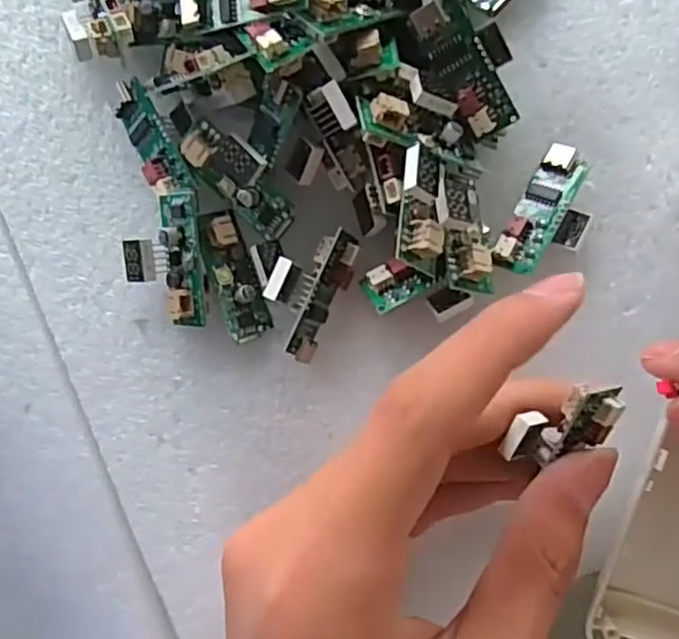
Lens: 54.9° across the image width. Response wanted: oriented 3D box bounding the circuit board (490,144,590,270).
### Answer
[{"bbox_3d":[0.062,-0.029,0.192,0.021,0.009,0.039,31,88,1],"label":"circuit board"}]

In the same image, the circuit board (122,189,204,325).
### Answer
[{"bbox_3d":[-0.050,-0.017,0.188,0.021,0.014,0.037,-5,89,-2],"label":"circuit board"}]

